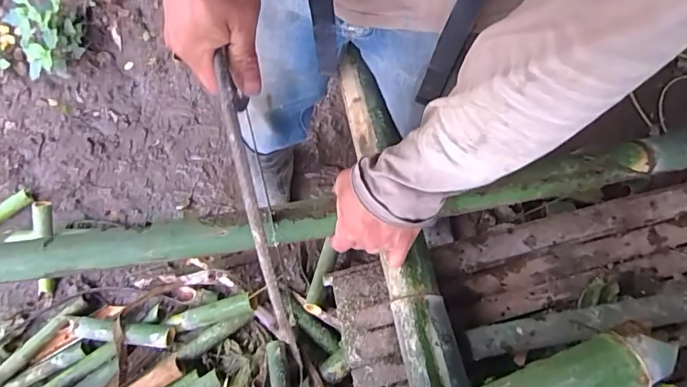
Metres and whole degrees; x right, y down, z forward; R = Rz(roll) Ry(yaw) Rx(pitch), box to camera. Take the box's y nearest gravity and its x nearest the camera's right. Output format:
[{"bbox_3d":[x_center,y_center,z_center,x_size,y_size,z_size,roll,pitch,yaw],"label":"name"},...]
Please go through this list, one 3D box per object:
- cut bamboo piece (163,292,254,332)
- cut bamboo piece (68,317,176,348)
[{"bbox_3d":[-0.300,0.271,1.034,0.204,0.037,0.042,-18,69,10],"label":"cut bamboo piece"},{"bbox_3d":[-0.512,0.314,1.035,0.246,0.042,0.048,6,69,2],"label":"cut bamboo piece"}]

